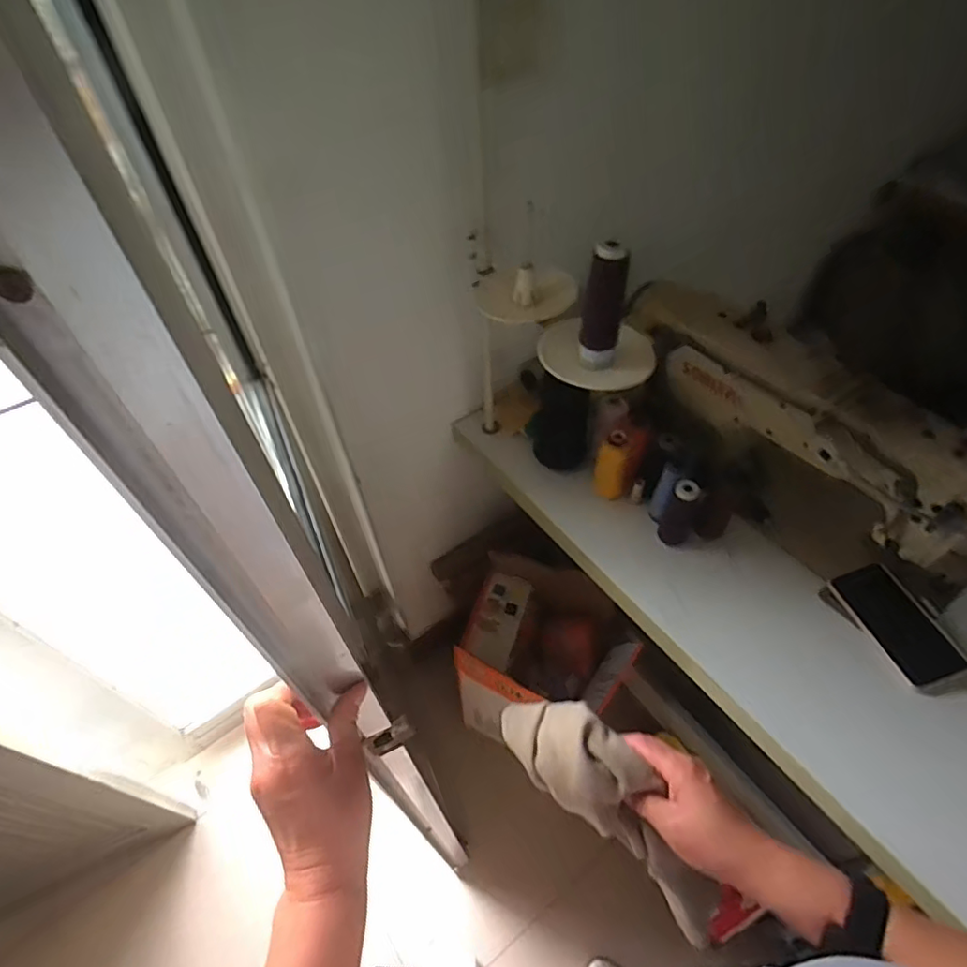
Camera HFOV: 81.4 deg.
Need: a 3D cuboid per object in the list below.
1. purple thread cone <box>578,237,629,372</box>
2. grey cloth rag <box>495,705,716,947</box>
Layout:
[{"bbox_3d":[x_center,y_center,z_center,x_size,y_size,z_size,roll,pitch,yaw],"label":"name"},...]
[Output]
[{"bbox_3d":[0.119,-0.174,0.560,0.036,0.126,0.031,2,51,4],"label":"purple thread cone"},{"bbox_3d":[0.111,0.269,0.471,0.078,0.077,0.219,-36,75,-24],"label":"grey cloth rag"}]

